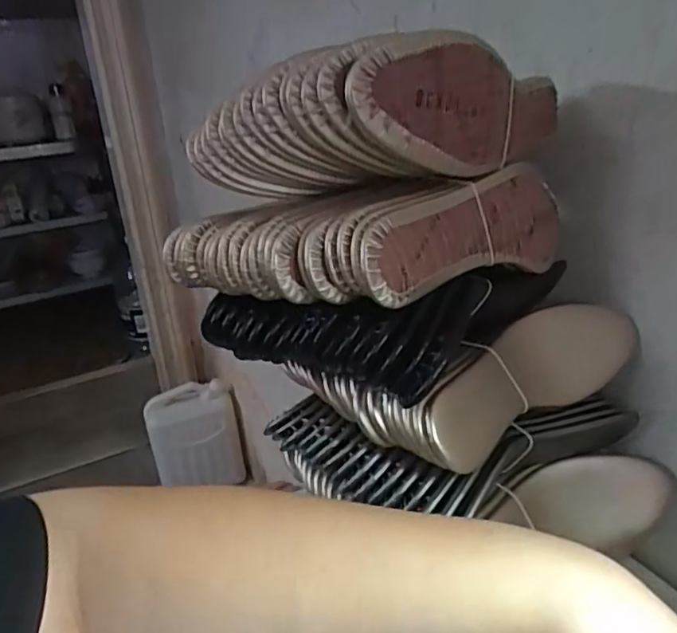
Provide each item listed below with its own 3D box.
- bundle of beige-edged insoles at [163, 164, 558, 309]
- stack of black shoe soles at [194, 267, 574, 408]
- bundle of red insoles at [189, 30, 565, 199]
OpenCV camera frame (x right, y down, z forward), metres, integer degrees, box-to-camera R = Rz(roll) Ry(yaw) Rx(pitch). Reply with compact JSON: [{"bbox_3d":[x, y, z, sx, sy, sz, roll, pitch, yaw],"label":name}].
[{"bbox_3d":[0.017,-0.069,0.435,0.219,0.066,0.206,14,29,40],"label":"bundle of beige-edged insoles"},{"bbox_3d":[0.023,-0.013,0.451,0.217,0.068,0.190,12,28,36],"label":"stack of black shoe soles"},{"bbox_3d":[0.029,-0.151,0.435,0.211,0.089,0.217,11,28,35],"label":"bundle of red insoles"}]

